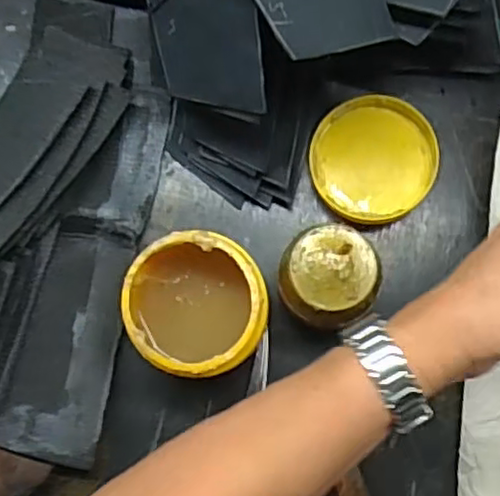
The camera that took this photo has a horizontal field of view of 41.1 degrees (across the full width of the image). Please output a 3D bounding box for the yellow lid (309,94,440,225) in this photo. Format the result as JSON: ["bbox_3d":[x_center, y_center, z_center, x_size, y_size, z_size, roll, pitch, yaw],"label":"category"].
[{"bbox_3d":[0.094,-0.066,0.507,0.093,0.018,0.094,-1,82,4],"label":"yellow lid"}]

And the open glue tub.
[{"bbox_3d":[-0.033,0.039,0.456,0.090,0.073,0.088,-1,82,4],"label":"open glue tub"}]

